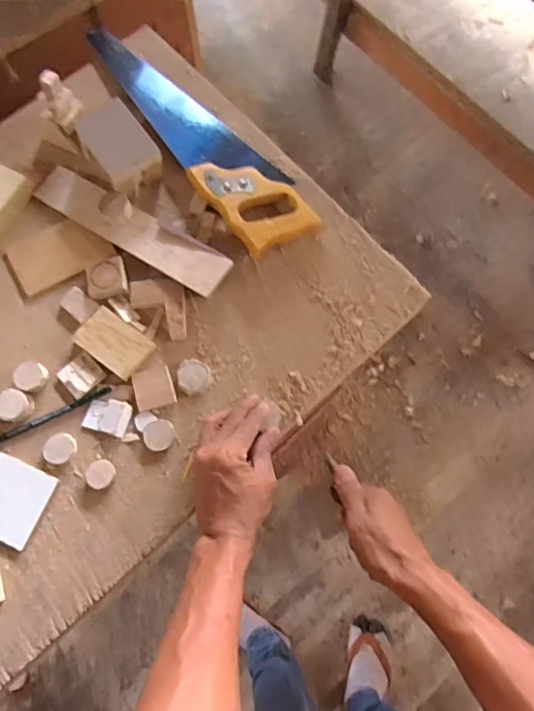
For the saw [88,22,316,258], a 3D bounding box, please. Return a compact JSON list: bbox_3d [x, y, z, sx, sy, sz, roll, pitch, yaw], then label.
[{"bbox_3d":[-0.086,-0.281,0.642,0.100,0.029,0.388,-37,79,-10],"label":"saw"}]

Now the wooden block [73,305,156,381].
[{"bbox_3d":[-0.167,-0.014,0.572,0.077,0.006,0.051,37,77,8],"label":"wooden block"}]

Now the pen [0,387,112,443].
[{"bbox_3d":[-0.230,0.064,0.556,0.133,0.010,0.009,-25,77,-8],"label":"pen"}]

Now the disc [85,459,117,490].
[{"bbox_3d":[-0.171,0.122,0.538,0.026,0.015,0.029,28,76,6],"label":"disc"}]

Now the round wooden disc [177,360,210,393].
[{"bbox_3d":[-0.080,0.022,0.570,0.035,0.004,0.037,0,75,-1],"label":"round wooden disc"}]

